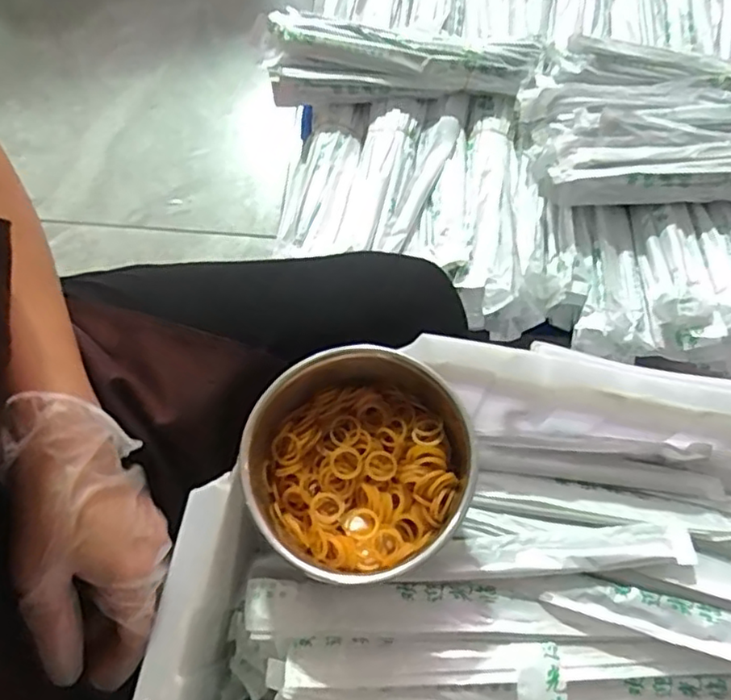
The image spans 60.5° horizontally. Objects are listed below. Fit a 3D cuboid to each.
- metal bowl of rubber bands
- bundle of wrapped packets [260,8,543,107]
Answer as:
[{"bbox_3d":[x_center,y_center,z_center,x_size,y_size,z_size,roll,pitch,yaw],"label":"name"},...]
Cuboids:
[{"bbox_3d":[-0.005,0.072,0.387,0.129,0.066,0.128,0,68,0],"label":"metal bowl of rubber bands"},{"bbox_3d":[0.034,-0.306,0.662,0.280,0.055,0.067,2,68,1],"label":"bundle of wrapped packets"}]

